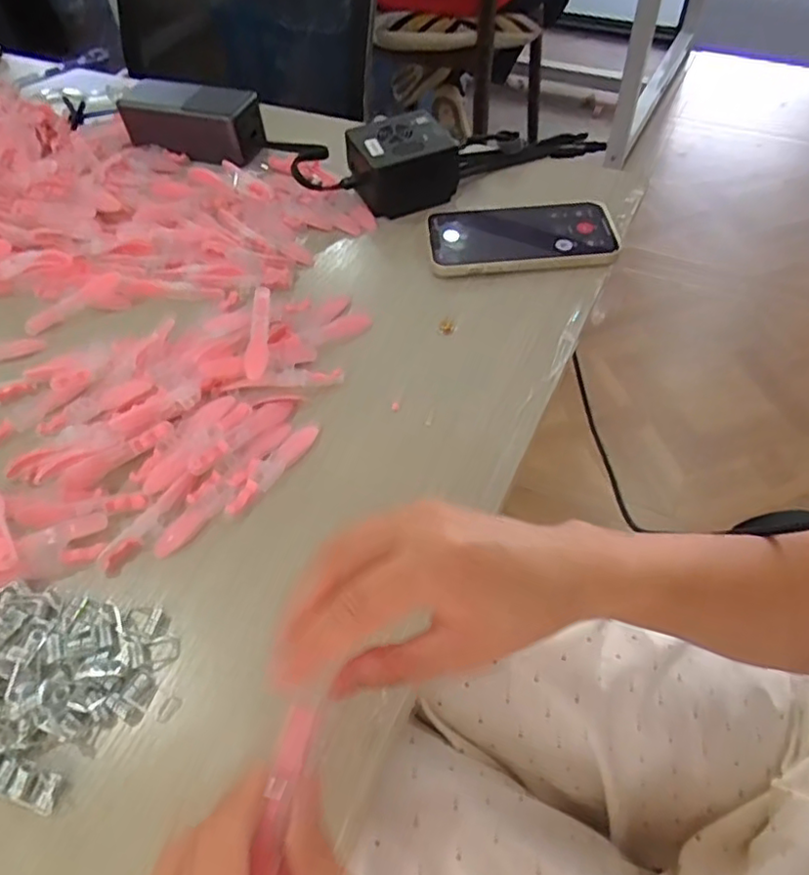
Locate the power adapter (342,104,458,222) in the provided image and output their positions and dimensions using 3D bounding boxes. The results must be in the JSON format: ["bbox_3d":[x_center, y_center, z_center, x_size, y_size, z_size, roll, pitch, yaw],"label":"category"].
[{"bbox_3d":[-0.003,-0.235,0.535,0.080,0.048,0.073,-22,56,-13],"label":"power adapter"}]

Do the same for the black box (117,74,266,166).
[{"bbox_3d":[-0.199,-0.305,0.593,0.133,0.045,0.050,15,56,13],"label":"black box"}]

